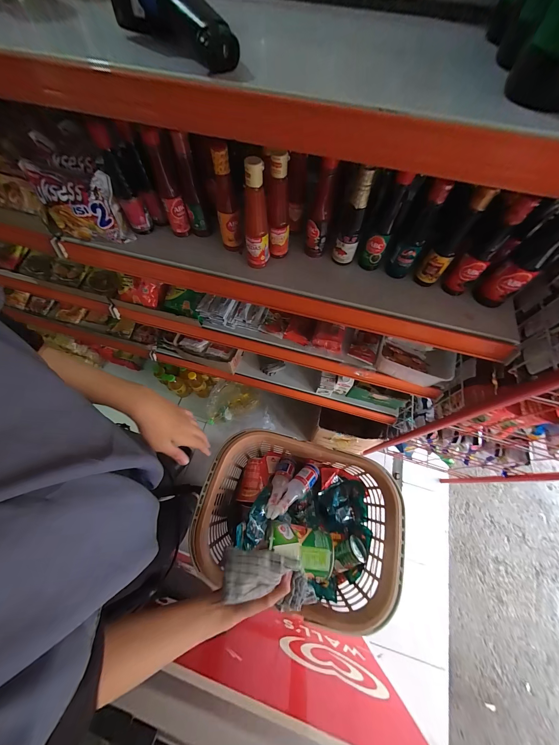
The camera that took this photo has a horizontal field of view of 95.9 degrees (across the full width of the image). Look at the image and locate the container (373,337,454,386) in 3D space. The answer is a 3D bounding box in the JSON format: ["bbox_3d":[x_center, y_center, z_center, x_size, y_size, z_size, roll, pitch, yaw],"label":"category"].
[{"bbox_3d":[0.314,-0.027,0.588,0.163,0.063,0.084,19,66,7],"label":"container"}]

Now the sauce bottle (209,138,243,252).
[{"bbox_3d":[-0.091,-0.288,0.430,0.041,0.160,0.039,-9,65,-6],"label":"sauce bottle"}]

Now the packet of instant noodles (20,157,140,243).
[{"bbox_3d":[-0.365,-0.306,0.463,0.147,0.101,0.066,14,65,5],"label":"packet of instant noodles"}]

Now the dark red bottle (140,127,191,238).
[{"bbox_3d":[-0.194,-0.322,0.445,0.042,0.155,0.039,-18,67,-10],"label":"dark red bottle"}]

